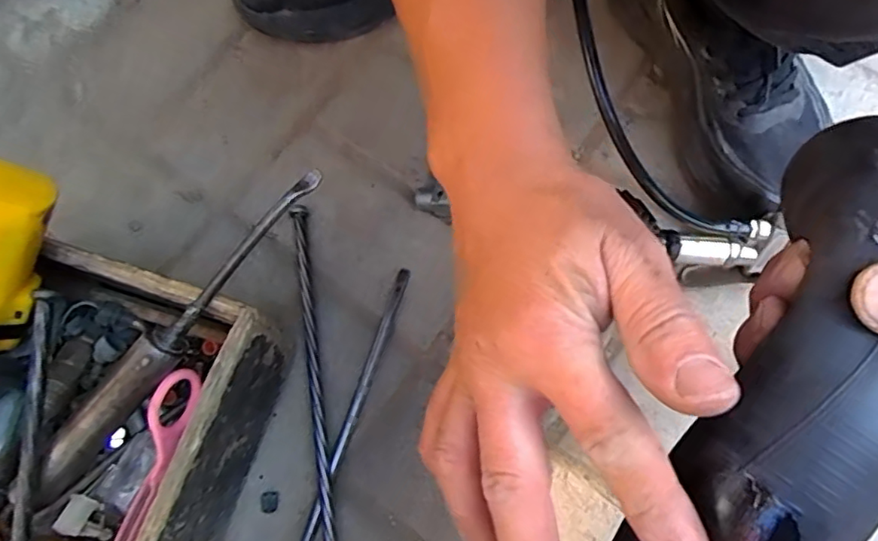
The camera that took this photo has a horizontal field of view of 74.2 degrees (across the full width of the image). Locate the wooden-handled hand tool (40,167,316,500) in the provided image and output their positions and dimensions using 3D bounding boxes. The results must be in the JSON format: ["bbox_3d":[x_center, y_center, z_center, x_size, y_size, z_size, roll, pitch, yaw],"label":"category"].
[{"bbox_3d":[-0.153,0.039,0.330,0.019,0.021,0.247,42,92,12],"label":"wooden-handled hand tool"}]

